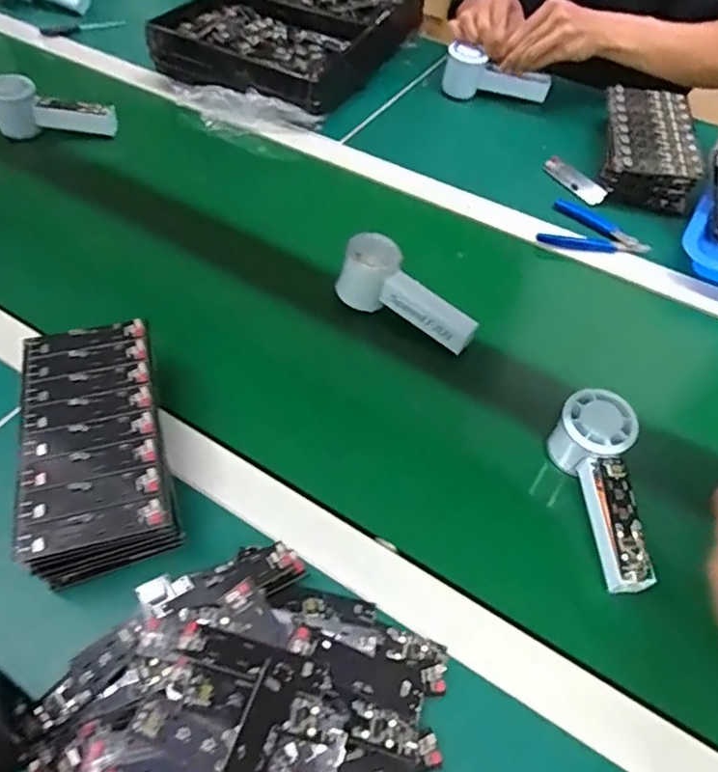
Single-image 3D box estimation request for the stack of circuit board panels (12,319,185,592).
[{"bbox_3d":[-0.206,0.042,0.462,0.107,0.050,0.200,-13,55,-12],"label":"stack of circuit board panels"}]

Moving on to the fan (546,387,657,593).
[{"bbox_3d":[0.185,0.078,0.452,0.063,0.043,0.154,4,53,1],"label":"fan"}]

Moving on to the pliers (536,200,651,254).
[{"bbox_3d":[0.260,-0.170,0.665,0.115,0.015,0.069,34,59,22],"label":"pliers"}]

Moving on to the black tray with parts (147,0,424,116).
[{"bbox_3d":[-0.098,-0.560,0.915,0.304,0.058,0.376,20,55,13],"label":"black tray with parts"}]

